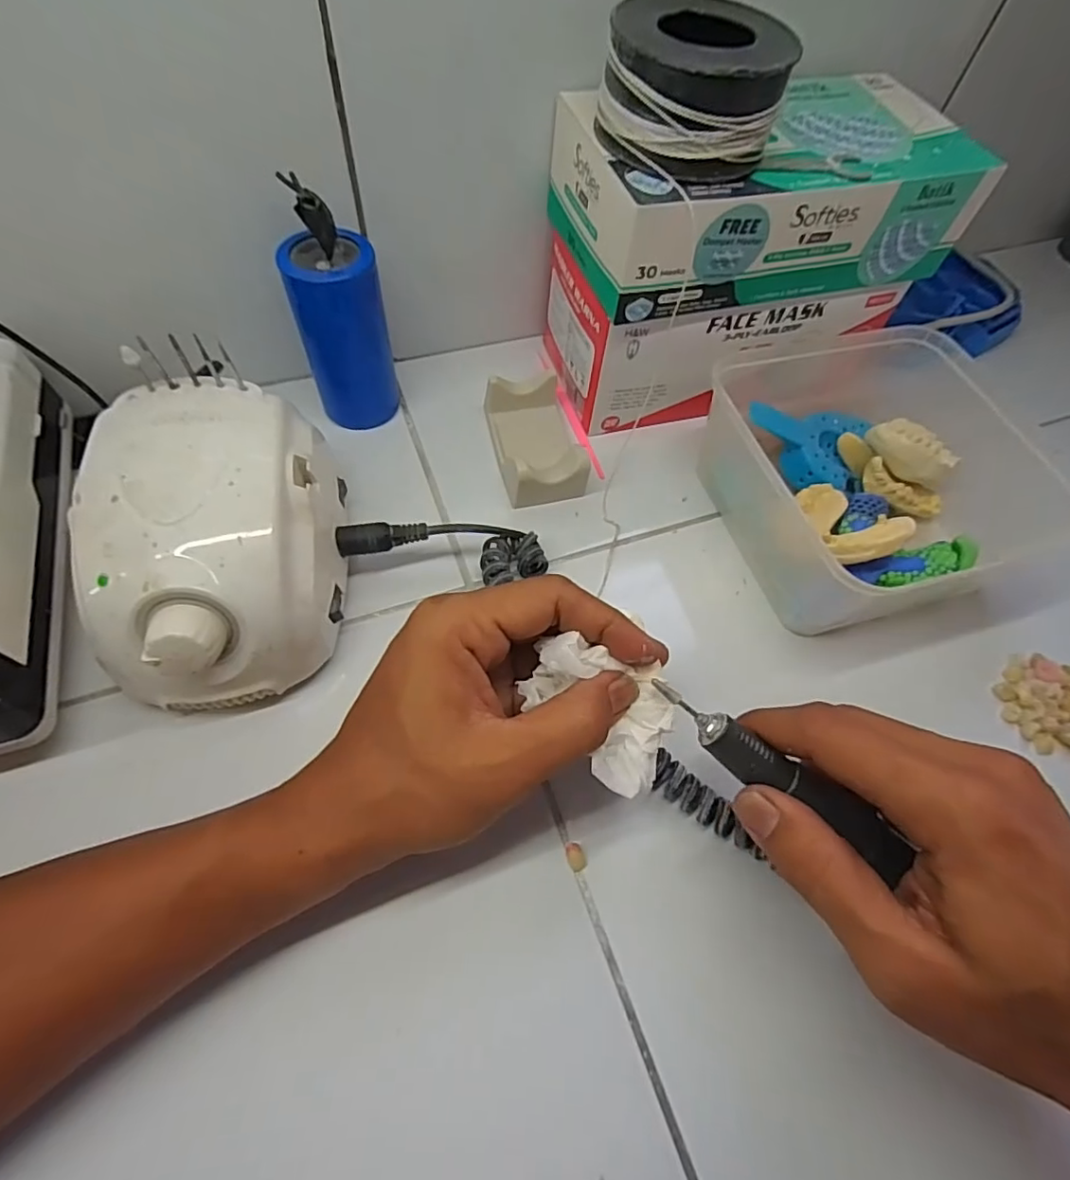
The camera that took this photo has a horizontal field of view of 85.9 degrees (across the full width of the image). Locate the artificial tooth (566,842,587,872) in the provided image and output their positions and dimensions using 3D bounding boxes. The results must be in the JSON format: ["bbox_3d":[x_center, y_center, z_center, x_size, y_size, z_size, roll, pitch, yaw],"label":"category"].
[{"bbox_3d":[0.019,0.118,0.255,0.008,0.004,0.012,-17,63,-14],"label":"artificial tooth"}]

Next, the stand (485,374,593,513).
[{"bbox_3d":[0.000,-0.091,0.358,0.049,0.033,0.084,-9,61,-9],"label":"stand"}]

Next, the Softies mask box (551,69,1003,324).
[{"bbox_3d":[0.123,-0.224,0.320,0.220,0.068,0.108,-13,62,-12],"label":"Softies mask box"}]

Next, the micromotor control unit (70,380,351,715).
[{"bbox_3d":[-0.149,-0.021,0.275,0.101,0.086,0.134,-4,60,-7],"label":"micromotor control unit"}]

